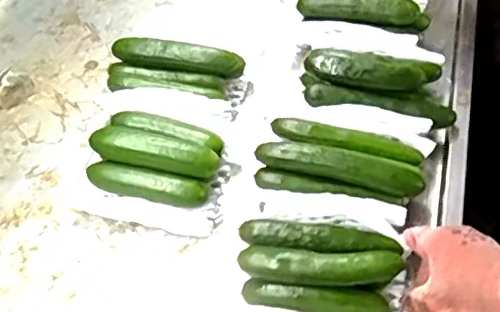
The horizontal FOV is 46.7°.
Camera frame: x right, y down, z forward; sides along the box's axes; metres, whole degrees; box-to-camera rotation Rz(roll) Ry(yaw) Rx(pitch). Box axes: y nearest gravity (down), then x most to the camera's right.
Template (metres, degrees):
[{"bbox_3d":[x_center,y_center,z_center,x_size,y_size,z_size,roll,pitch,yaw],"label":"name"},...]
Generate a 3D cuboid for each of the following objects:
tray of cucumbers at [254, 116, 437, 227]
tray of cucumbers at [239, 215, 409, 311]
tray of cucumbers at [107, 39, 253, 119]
[{"bbox_3d":[0.097,0.000,0.603,0.167,0.045,0.117,18,47,11],"label":"tray of cucumbers"},{"bbox_3d":[0.067,0.105,0.526,0.148,0.077,0.109,5,46,-2],"label":"tray of cucumbers"},{"bbox_3d":[-0.084,-0.094,0.675,0.167,0.056,0.089,8,46,1],"label":"tray of cucumbers"}]

